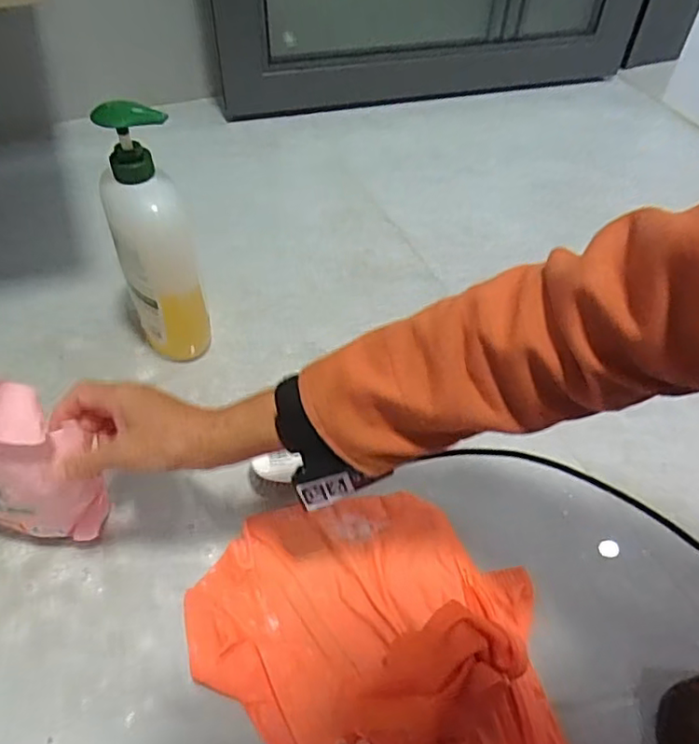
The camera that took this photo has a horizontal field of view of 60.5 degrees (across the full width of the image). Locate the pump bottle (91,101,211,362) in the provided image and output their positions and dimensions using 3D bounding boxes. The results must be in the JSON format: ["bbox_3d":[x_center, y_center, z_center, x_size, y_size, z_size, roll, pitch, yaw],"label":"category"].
[{"bbox_3d":[-0.181,-0.113,0.561,0.069,0.258,0.073,-19,50,-17],"label":"pump bottle"}]

